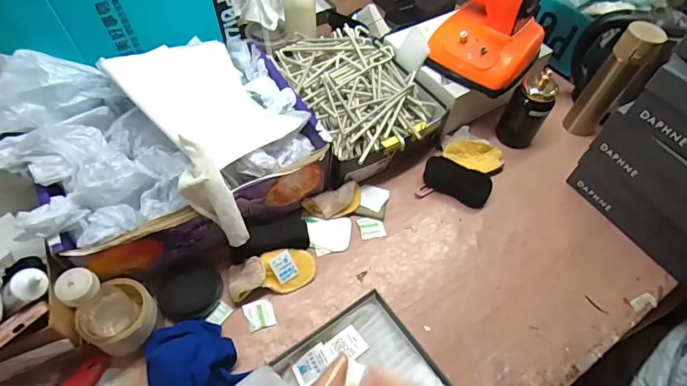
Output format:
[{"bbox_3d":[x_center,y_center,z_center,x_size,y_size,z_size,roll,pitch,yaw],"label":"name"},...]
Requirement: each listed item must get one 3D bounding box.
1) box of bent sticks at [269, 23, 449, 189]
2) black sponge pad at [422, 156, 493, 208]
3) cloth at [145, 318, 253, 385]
[{"bbox_3d":[0.030,-0.190,0.829,0.260,0.120,0.348,-19,58,-17],"label":"box of bent sticks"},{"bbox_3d":[0.217,-0.024,0.783,0.126,0.033,0.054,29,58,16],"label":"black sponge pad"},{"bbox_3d":[-0.212,0.226,0.559,0.111,0.063,0.125,-34,64,-24],"label":"cloth"}]

